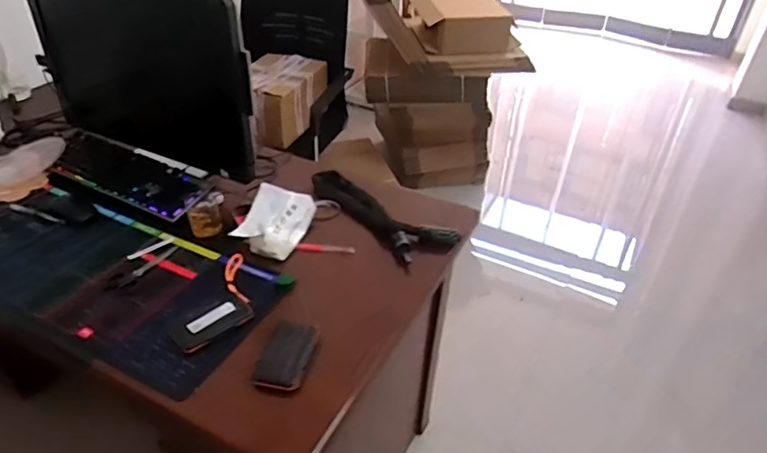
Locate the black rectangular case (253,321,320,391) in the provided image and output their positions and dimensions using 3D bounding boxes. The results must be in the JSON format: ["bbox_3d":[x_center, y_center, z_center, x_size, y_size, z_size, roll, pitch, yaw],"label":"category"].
[{"bbox_3d":[-0.153,0.200,0.849,0.076,0.026,0.111,9,40,9],"label":"black rectangular case"}]

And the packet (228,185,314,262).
[{"bbox_3d":[-0.225,-0.011,1.105,0.128,0.058,0.163,13,41,14],"label":"packet"}]

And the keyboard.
[{"bbox_3d":[-0.584,-0.125,1.241,0.444,0.043,0.158,19,42,20],"label":"keyboard"}]

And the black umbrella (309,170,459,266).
[{"bbox_3d":[-0.006,-0.026,1.158,0.106,0.064,0.346,-29,48,-32],"label":"black umbrella"}]

